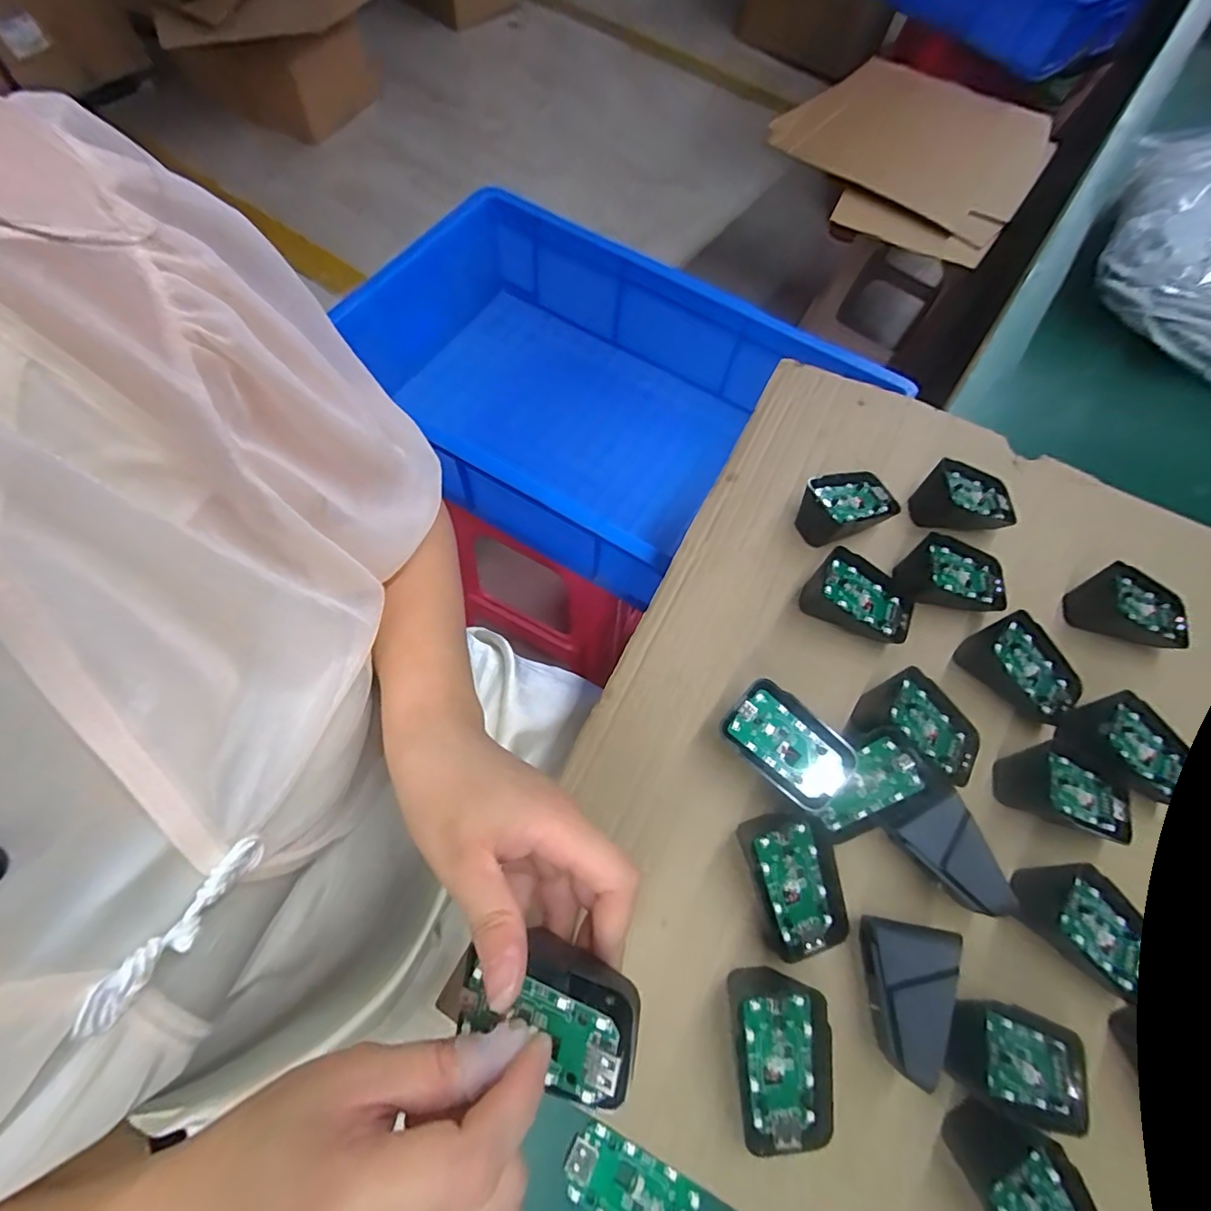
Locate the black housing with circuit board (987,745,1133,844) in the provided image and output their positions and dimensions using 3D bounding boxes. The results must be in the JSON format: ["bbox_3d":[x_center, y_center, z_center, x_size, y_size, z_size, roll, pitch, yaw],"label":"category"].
[{"bbox_3d":[0.275,0.114,0.319,0.064,0.030,0.041,28,66,9],"label":"black housing with circuit board"}]

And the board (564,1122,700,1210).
[{"bbox_3d":[0.012,0.272,0.246,0.064,0.007,0.032,26,66,8],"label":"board"}]

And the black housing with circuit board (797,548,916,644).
[{"bbox_3d":[0.173,-0.005,0.363,0.070,0.039,0.040,29,67,10],"label":"black housing with circuit board"}]

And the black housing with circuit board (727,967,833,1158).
[{"bbox_3d":[0.084,0.218,0.256,0.043,0.036,0.068,-4,65,-5],"label":"black housing with circuit board"}]

